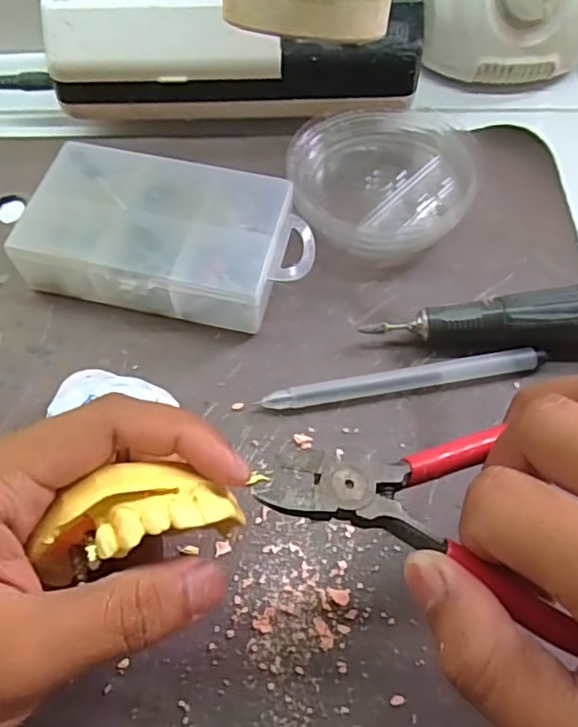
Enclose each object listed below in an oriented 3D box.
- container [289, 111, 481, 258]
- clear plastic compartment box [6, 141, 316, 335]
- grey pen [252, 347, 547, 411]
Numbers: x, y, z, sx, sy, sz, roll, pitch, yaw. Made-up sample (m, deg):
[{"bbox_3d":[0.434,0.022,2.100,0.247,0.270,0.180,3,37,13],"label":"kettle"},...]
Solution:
[{"bbox_3d":[0.045,-0.095,0.314,0.090,0.028,0.077,26,65,12],"label":"container"},{"bbox_3d":[-0.055,-0.060,0.293,0.127,0.031,0.075,10,63,4],"label":"clear plastic compartment box"},{"bbox_3d":[0.050,0.007,0.271,0.125,0.010,0.011,-8,63,-5],"label":"grey pen"}]

